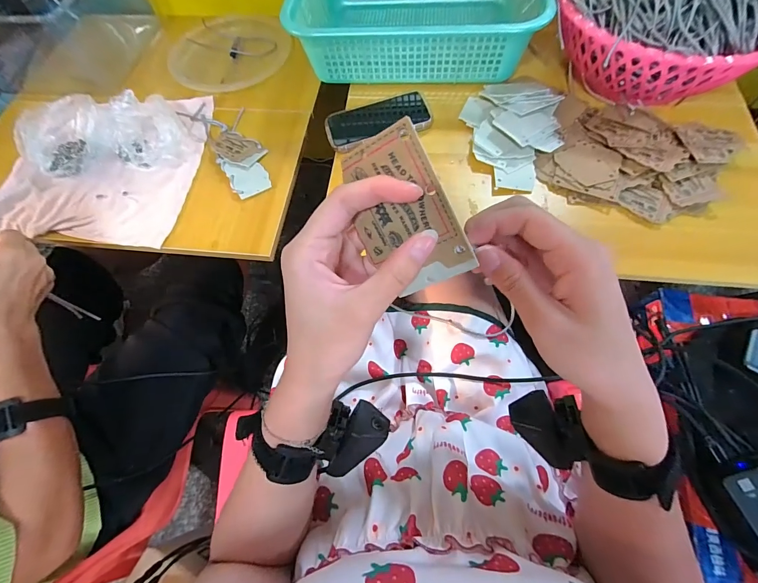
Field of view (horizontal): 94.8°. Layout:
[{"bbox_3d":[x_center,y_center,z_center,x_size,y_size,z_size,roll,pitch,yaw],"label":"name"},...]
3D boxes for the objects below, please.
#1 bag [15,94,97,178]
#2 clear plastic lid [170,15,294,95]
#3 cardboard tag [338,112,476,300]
[{"bbox_3d":[-0.525,-0.259,0.578,0.097,0.050,0.137,7,68,6],"label":"bag"},{"bbox_3d":[-0.294,-0.476,0.692,0.225,0.016,0.219,-1,68,2],"label":"clear plastic lid"},{"bbox_3d":[0.013,-0.041,0.191,0.053,0.004,0.085,-22,107,25],"label":"cardboard tag"}]

